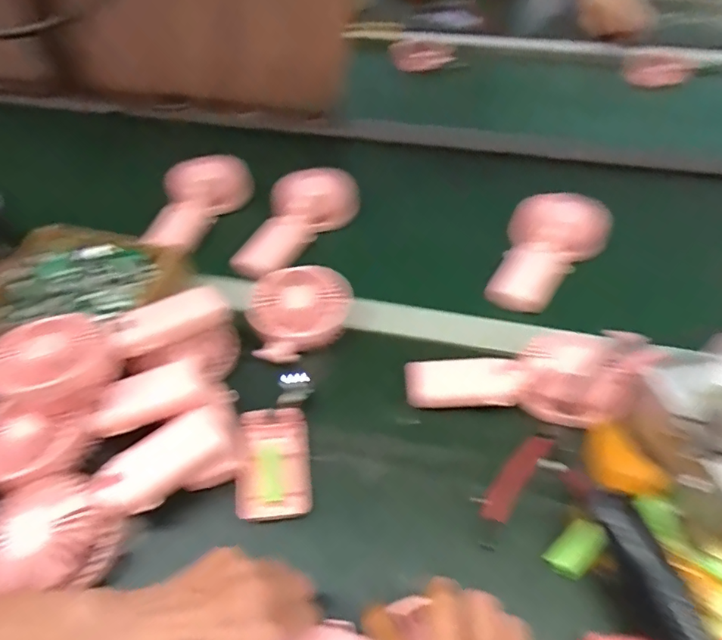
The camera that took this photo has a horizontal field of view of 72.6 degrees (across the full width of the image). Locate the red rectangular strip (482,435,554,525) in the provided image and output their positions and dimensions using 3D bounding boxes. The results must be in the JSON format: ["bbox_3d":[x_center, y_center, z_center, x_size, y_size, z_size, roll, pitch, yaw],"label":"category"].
[{"bbox_3d":[0.133,0.134,0.420,0.024,0.010,0.087,32,57,24],"label":"red rectangular strip"}]

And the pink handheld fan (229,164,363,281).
[{"bbox_3d":[-0.091,-0.132,0.619,0.084,0.068,0.197,34,57,25],"label":"pink handheld fan"}]

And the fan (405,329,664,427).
[{"bbox_3d":[0.150,0.056,0.456,0.200,0.057,0.079,-7,47,19],"label":"fan"}]

